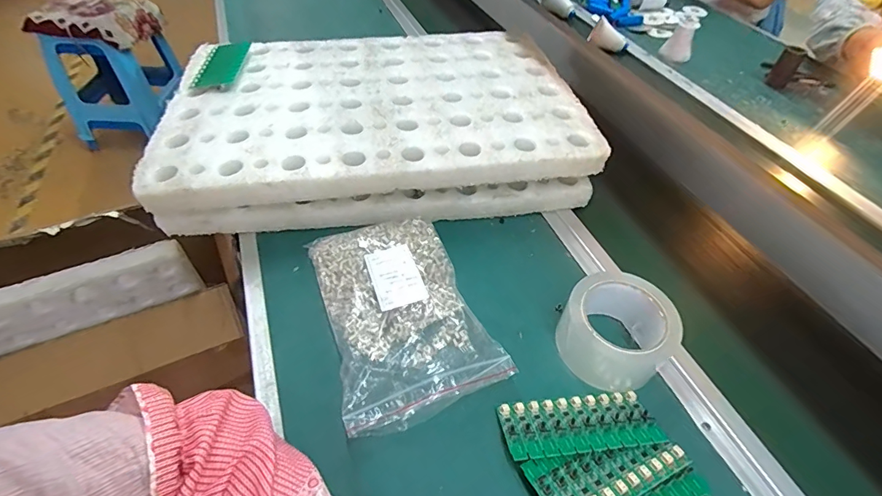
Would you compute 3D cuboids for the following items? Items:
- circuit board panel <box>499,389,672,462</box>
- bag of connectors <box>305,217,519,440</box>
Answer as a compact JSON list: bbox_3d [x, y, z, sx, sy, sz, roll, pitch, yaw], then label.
[{"bbox_3d":[0.124,0.158,0.388,0.136,0.004,0.056,-4,32,-8],"label":"circuit board panel"},{"bbox_3d":[-0.044,0.061,0.451,0.152,0.039,0.225,-15,51,-17],"label":"bag of connectors"}]

